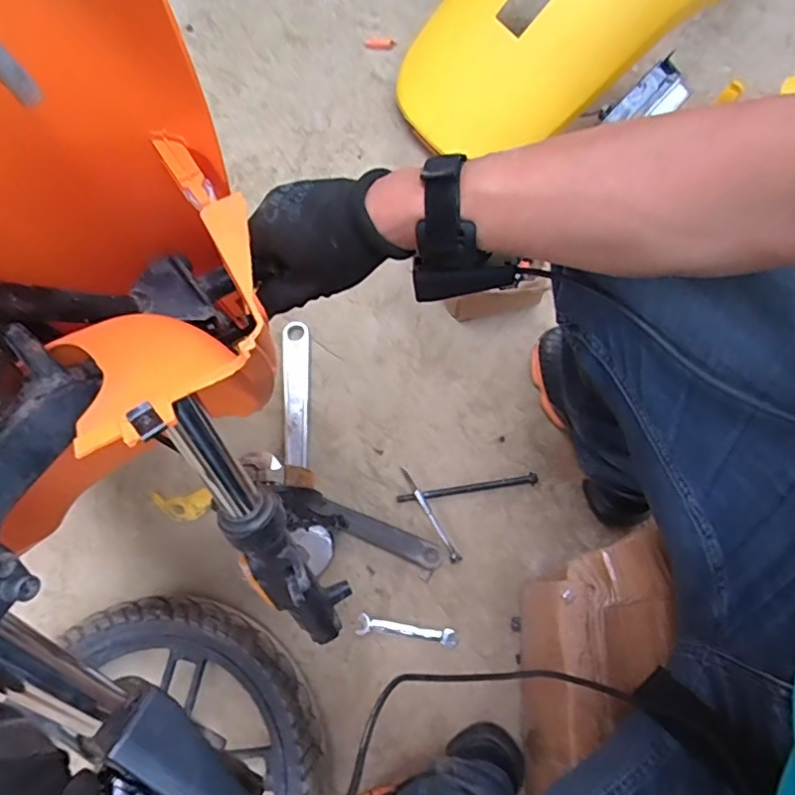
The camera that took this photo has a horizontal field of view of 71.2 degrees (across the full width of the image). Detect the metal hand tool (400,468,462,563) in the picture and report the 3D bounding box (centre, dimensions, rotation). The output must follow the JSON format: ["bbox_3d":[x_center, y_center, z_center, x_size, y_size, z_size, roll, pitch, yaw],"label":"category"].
[{"bbox_3d":[0.042,0.154,0.732,0.014,0.012,0.139,-31,77,-7],"label":"metal hand tool"}]

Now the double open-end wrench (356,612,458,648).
[{"bbox_3d":[0.014,0.300,0.713,0.125,0.006,0.023,8,76,3],"label":"double open-end wrench"}]

